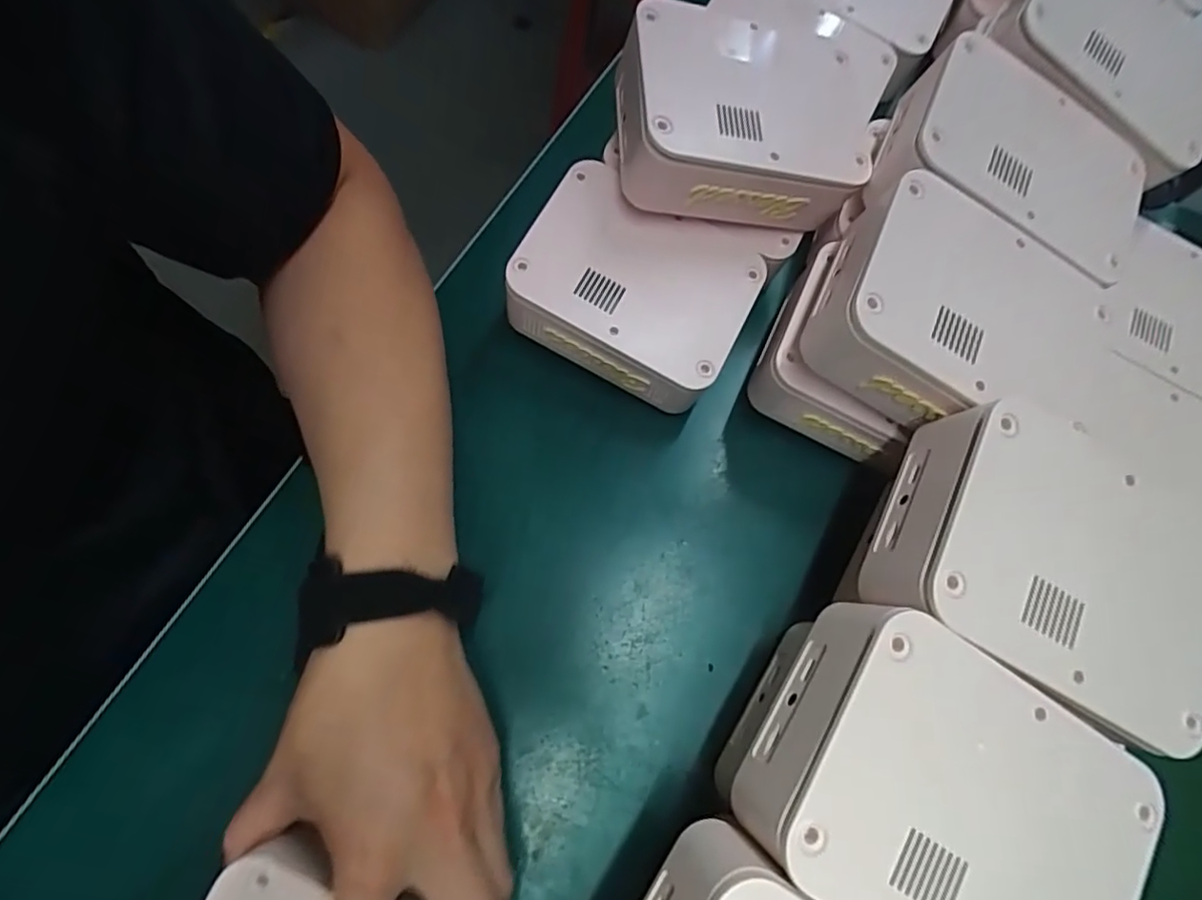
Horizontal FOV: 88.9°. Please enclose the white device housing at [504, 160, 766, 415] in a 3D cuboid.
[{"bbox_3d":[0.020,-0.090,0.357,0.123,0.061,0.096,25,75,7],"label":"white device housing"}]

